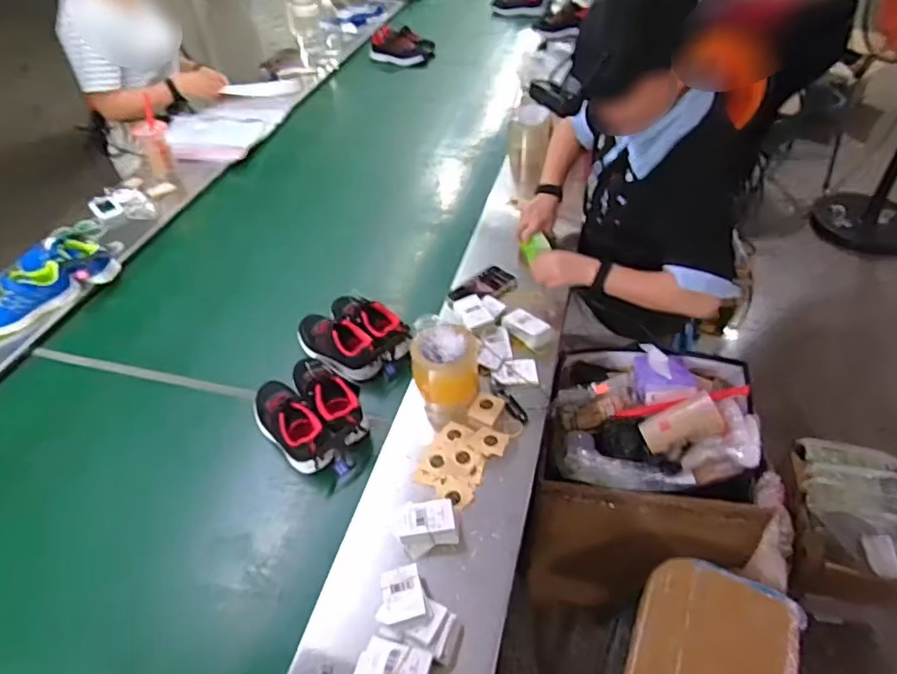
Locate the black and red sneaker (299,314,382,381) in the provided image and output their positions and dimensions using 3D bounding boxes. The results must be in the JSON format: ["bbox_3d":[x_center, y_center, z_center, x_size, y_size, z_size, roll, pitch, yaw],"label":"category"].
[{"bbox_3d":[-0.201,0.015,1.065,0.171,0.060,0.080,29,53,29],"label":"black and red sneaker"}]

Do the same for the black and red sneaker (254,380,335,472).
[{"bbox_3d":[-0.265,0.146,0.966,0.076,0.079,0.198,-33,51,-27],"label":"black and red sneaker"}]

